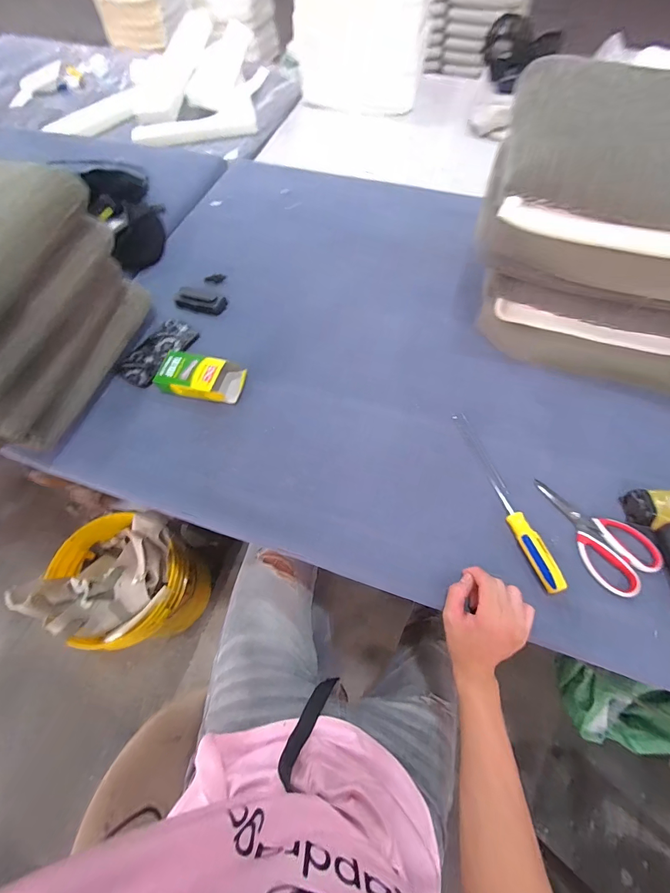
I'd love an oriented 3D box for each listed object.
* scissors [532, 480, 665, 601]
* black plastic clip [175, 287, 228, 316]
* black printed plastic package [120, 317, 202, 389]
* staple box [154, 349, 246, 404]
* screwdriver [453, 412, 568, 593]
[{"bbox_3d":[0.368,0.118,0.524,0.095,0.009,0.176,-33,67,-15],"label":"scissors"},{"bbox_3d":[-0.278,-0.300,0.749,0.104,0.019,0.048,13,64,8],"label":"black plastic clip"},{"bbox_3d":[-0.336,-0.183,0.691,0.080,0.010,0.160,25,66,13],"label":"black printed plastic package"},{"bbox_3d":[-0.240,-0.124,0.649,0.146,0.032,0.082,13,64,7],"label":"staple box"},{"bbox_3d":[0.251,0.069,0.547,0.030,0.024,0.289,-15,64,-7],"label":"screwdriver"}]

